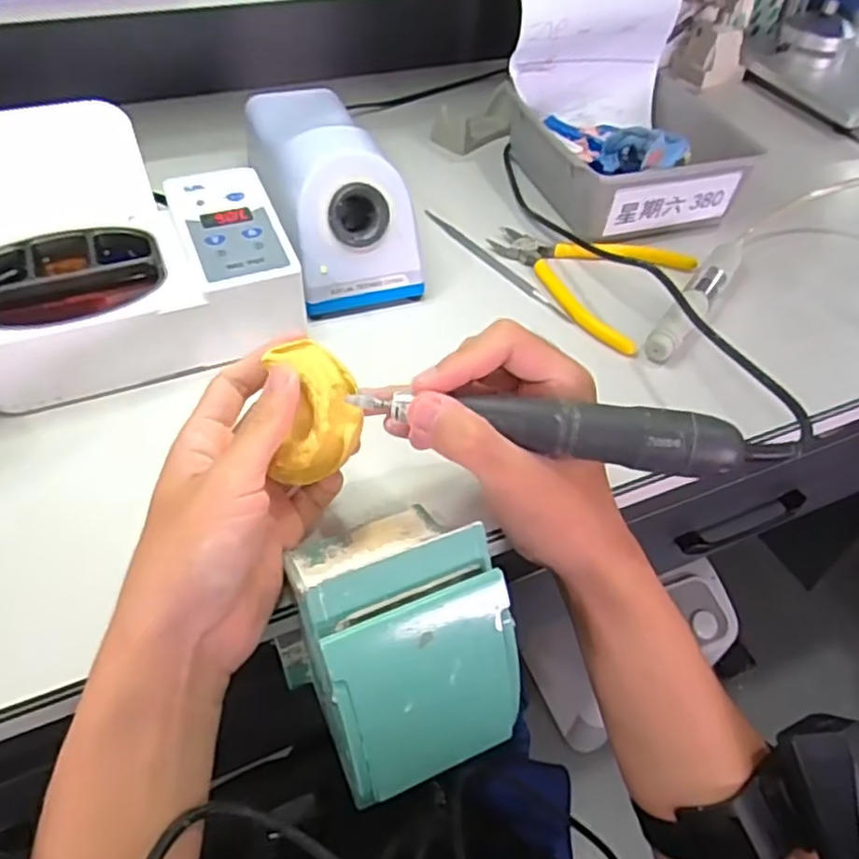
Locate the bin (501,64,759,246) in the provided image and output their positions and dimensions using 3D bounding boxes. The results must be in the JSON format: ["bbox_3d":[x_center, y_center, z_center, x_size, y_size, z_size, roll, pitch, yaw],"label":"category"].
[{"bbox_3d":[0.170,-0.233,0.577,0.168,0.064,0.156,-10,49,-12],"label":"bin"}]

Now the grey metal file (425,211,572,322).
[{"bbox_3d":[0.047,-0.126,0.518,0.009,0.006,0.162,-28,55,-26],"label":"grey metal file"}]

